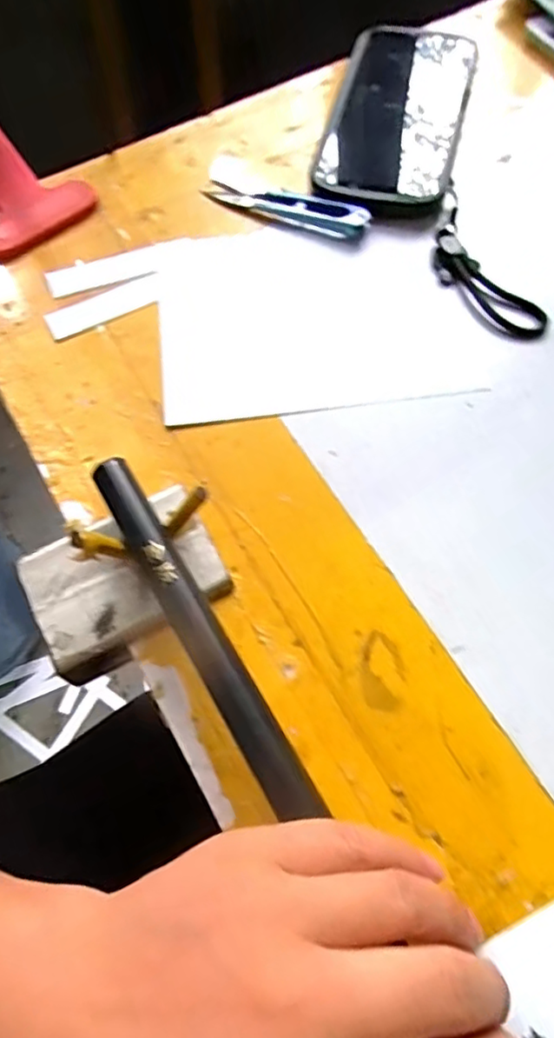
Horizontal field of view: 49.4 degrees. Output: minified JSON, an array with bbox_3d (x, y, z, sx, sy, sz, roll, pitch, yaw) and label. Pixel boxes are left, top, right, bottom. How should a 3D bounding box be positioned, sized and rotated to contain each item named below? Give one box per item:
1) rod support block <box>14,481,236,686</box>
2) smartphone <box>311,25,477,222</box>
[{"bbox_3d":[-0.067,0.018,0.251,0.085,0.041,0.060,-27,68,-9],"label":"rod support block"},{"bbox_3d":[0.076,-0.253,0.380,0.080,0.015,0.162,16,73,0],"label":"smartphone"}]

